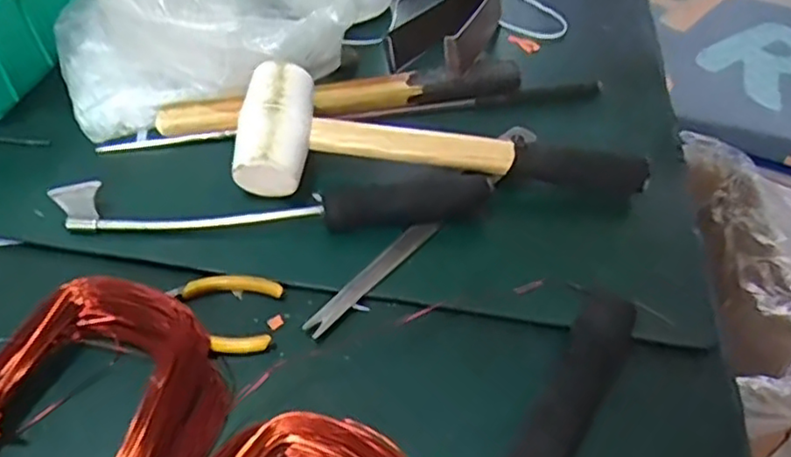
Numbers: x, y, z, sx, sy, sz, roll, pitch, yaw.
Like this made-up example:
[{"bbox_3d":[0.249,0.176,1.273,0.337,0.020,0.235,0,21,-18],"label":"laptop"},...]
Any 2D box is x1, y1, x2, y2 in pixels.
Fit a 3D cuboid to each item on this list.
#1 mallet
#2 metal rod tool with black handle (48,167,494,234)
[{"bbox_3d":[0.030,-0.055,0.425,0.252,0.056,0.070,1,48,-4],"label":"mallet"},{"bbox_3d":[-0.070,-0.017,0.400,0.252,0.027,0.031,-1,49,-6],"label":"metal rod tool with black handle"}]

